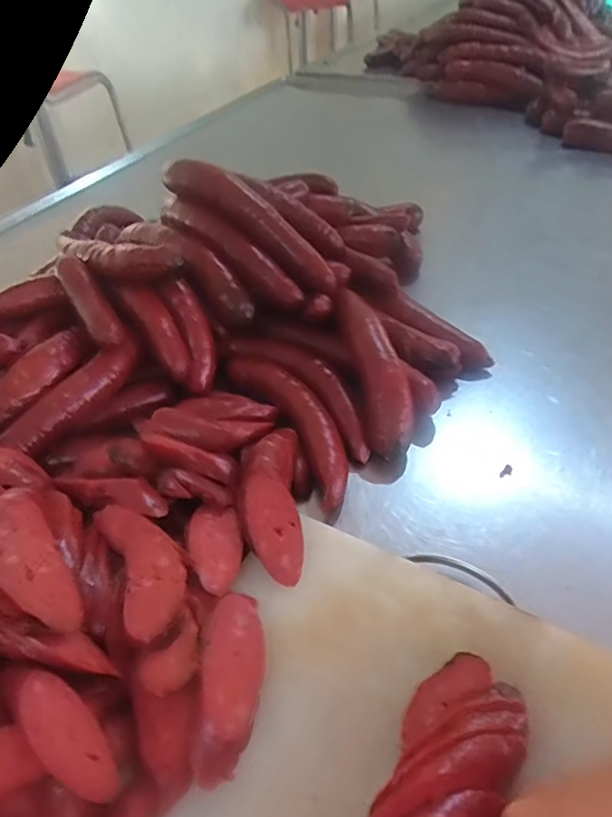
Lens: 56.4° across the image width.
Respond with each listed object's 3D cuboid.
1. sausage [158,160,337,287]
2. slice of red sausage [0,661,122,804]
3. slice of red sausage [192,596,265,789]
[{"bbox_3d":[-0.064,-0.209,0.643,0.243,0.053,0.043,38,54,7],"label":"sausage"},{"bbox_3d":[-0.138,0.176,0.318,0.094,0.020,0.030,29,53,30],"label":"slice of red sausage"},{"bbox_3d":[-0.048,0.172,0.367,0.036,0.015,0.113,-2,44,2],"label":"slice of red sausage"}]

